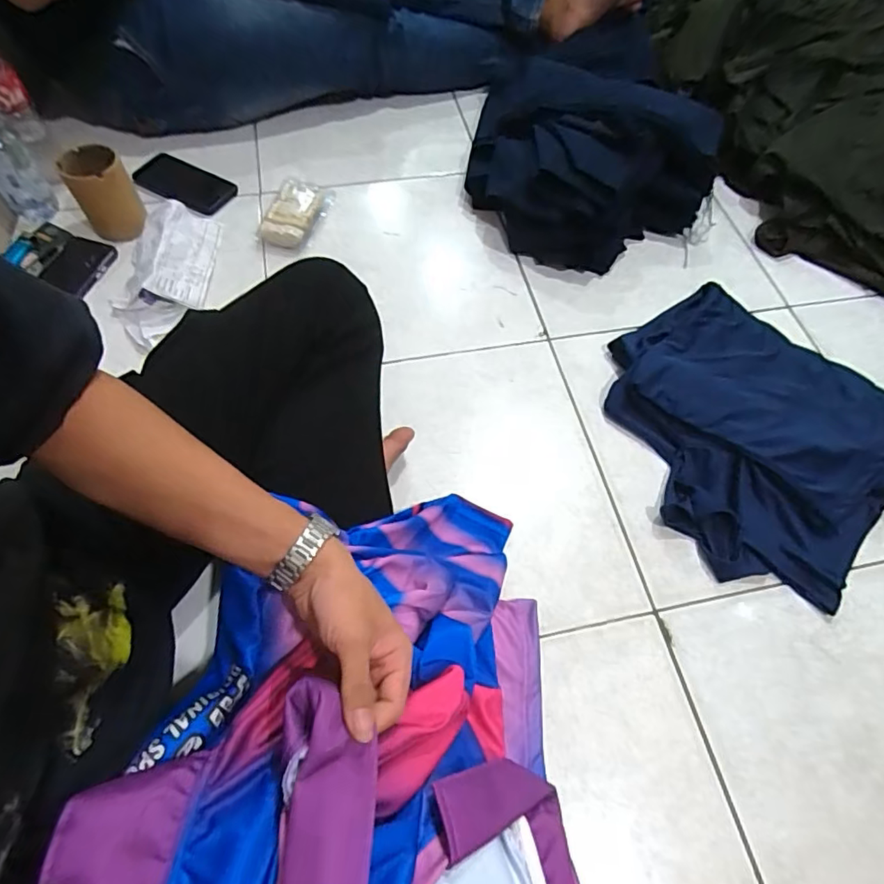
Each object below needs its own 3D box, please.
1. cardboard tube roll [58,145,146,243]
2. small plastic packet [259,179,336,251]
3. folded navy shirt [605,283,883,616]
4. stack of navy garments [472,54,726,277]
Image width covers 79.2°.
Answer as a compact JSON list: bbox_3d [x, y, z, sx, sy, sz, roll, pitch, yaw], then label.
[{"bbox_3d":[-0.505,-0.373,0.798,0.081,0.094,0.078,-31,66,-18],"label":"cardboard tube roll"},{"bbox_3d":[-0.235,-0.366,0.861,0.093,0.036,0.140,9,61,3],"label":"small plastic packet"},{"bbox_3d":[0.396,-0.023,0.696,0.375,0.055,0.357,42,67,19],"label":"folded navy shirt"},{"bbox_3d":[0.243,-0.472,0.900,0.401,0.154,0.383,15,61,6],"label":"stack of navy garments"}]

